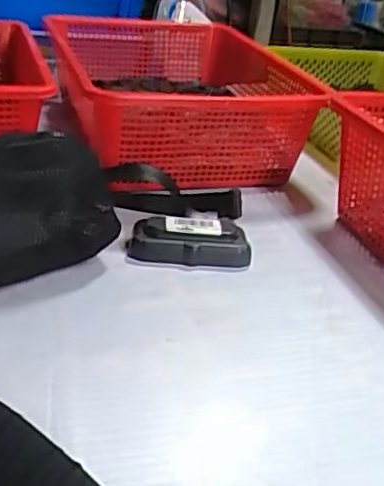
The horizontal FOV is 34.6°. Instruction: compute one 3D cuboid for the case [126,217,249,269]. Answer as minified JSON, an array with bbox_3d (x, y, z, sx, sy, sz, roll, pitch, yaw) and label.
[{"bbox_3d":[-0.001,-0.001,0.555,0.108,0.031,0.046,5,29,-5],"label":"case"}]

